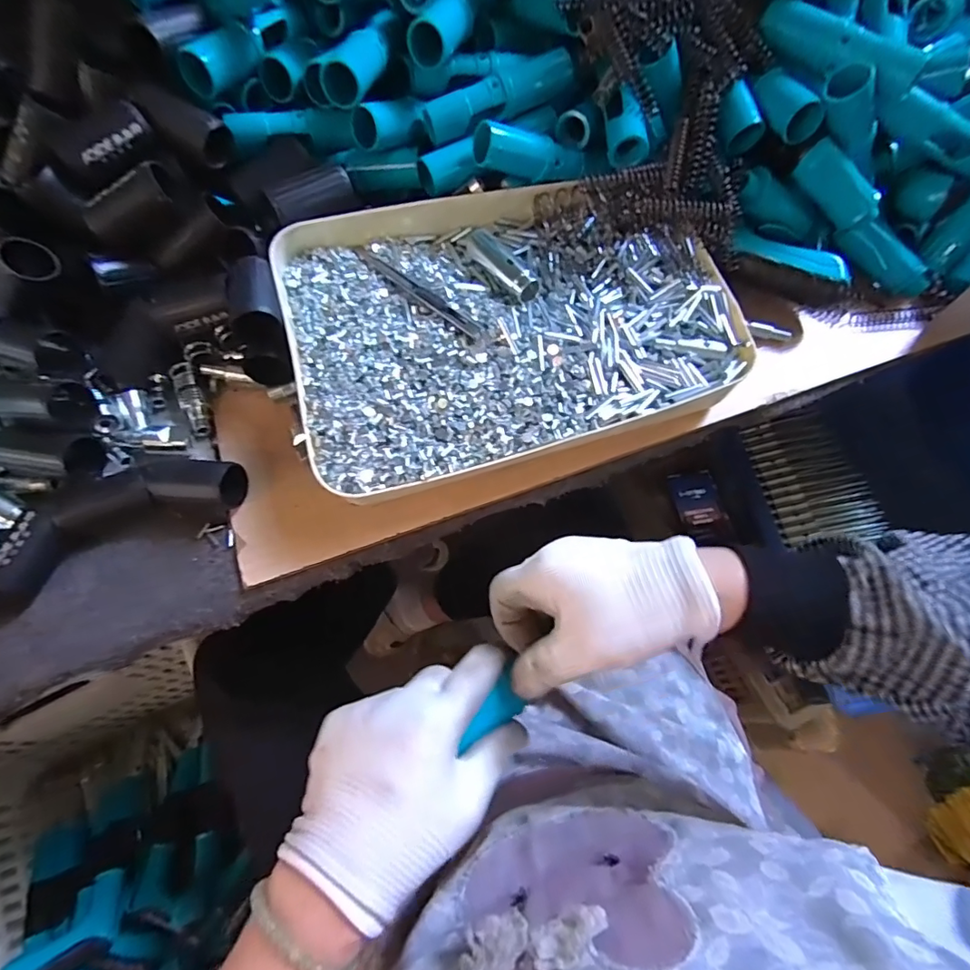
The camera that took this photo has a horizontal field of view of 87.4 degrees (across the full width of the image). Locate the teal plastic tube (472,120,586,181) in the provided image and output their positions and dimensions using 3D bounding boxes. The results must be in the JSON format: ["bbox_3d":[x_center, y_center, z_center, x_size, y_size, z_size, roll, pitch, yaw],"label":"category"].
[{"bbox_3d":[0.036,-0.258,0.395,0.091,0.031,0.022,-3,64,-26],"label":"teal plastic tube"}]

